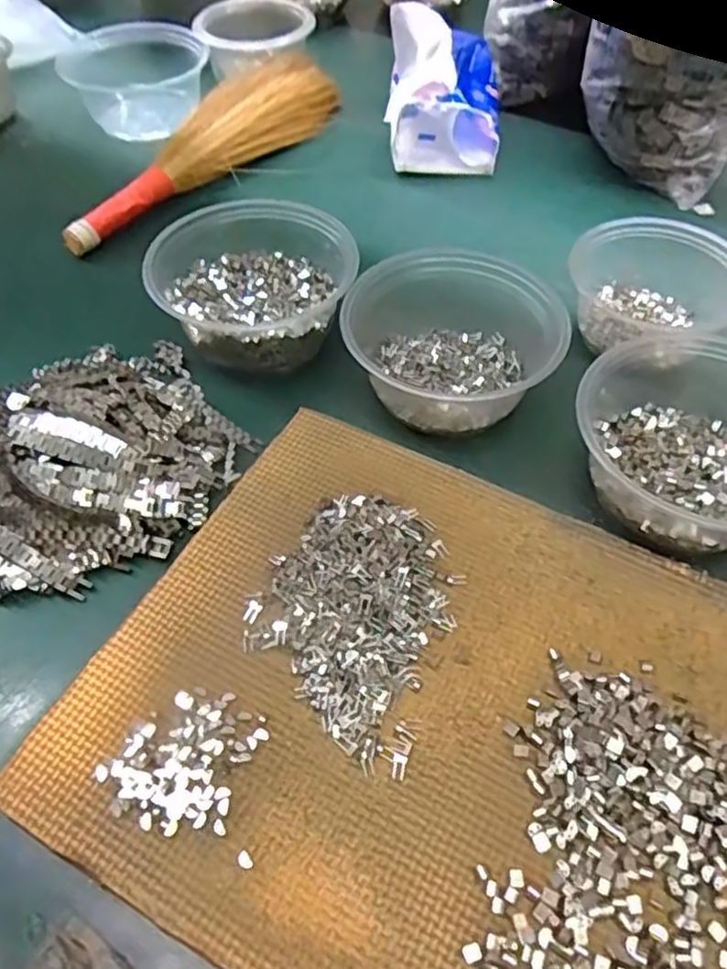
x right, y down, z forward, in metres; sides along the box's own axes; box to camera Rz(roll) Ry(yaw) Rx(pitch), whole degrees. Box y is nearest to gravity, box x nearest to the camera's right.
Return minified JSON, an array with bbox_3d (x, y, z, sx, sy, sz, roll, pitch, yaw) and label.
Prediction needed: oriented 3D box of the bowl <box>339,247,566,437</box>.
[{"bbox_3d":[0.058,-0.094,0.439,0.132,0.051,0.123,-1,54,1],"label":"bowl"}]

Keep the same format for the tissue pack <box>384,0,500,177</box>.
[{"bbox_3d":[0.073,-0.358,0.633,0.102,0.099,0.147,4,55,5],"label":"tissue pack"}]

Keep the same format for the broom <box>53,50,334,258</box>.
[{"bbox_3d":[-0.134,-0.295,0.615,0.066,0.059,0.318,28,60,20],"label":"broom"}]

